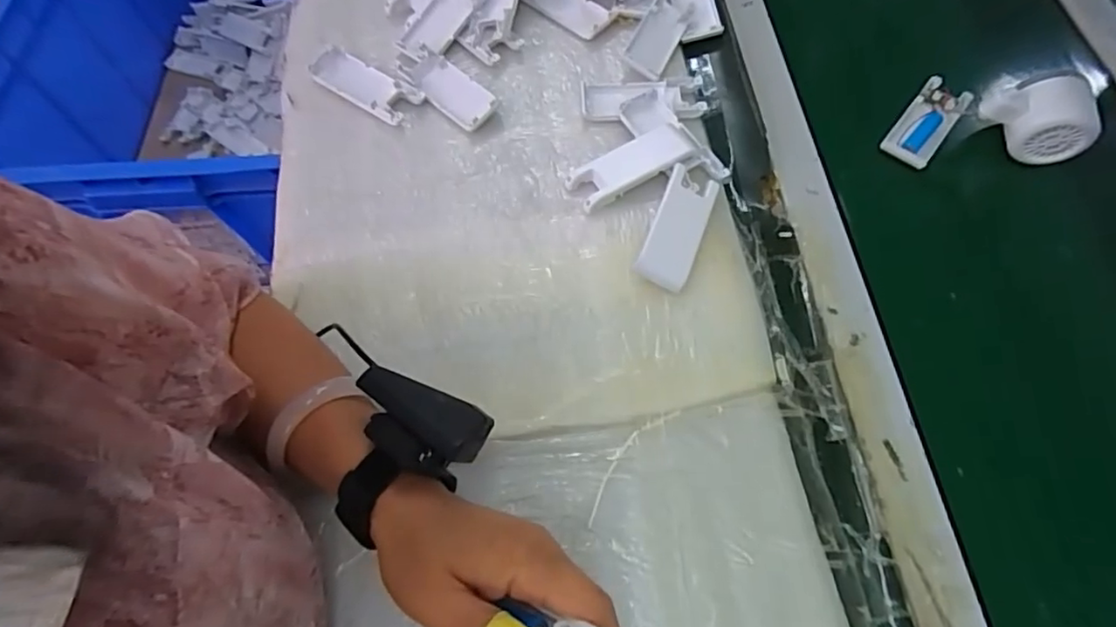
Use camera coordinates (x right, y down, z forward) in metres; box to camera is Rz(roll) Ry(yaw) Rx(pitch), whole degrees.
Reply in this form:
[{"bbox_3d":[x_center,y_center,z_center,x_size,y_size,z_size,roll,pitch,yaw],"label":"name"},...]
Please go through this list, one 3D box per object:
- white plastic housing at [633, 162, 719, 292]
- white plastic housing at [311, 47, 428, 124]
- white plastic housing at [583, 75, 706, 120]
[{"bbox_3d":[0.091,-0.065,0.442,0.039,0.017,0.098,22,64,7],"label":"white plastic housing"},{"bbox_3d":[-0.170,-0.199,0.512,0.099,0.013,0.042,30,65,11],"label":"white plastic housing"},{"bbox_3d":[0.074,-0.185,0.502,0.104,0.011,0.044,-3,63,-5],"label":"white plastic housing"}]

